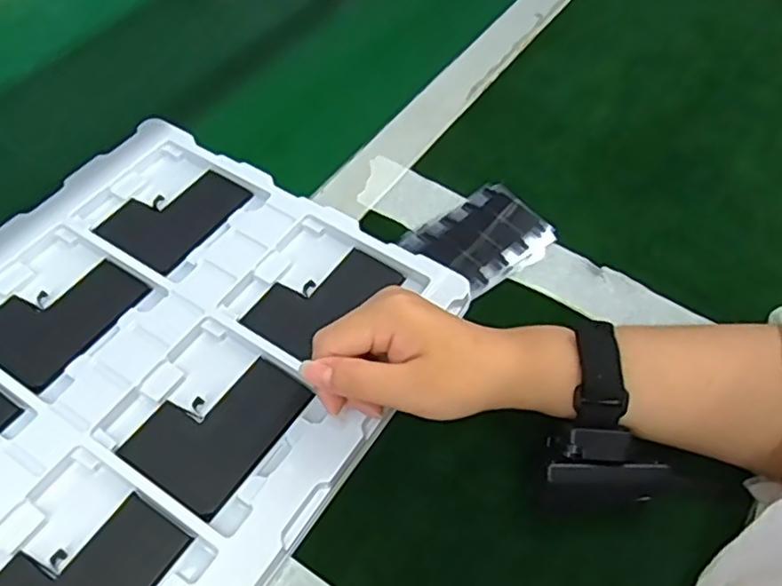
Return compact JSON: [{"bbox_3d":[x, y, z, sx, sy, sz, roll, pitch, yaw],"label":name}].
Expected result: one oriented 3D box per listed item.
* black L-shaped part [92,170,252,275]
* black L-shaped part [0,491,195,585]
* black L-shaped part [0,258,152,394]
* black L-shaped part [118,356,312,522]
[{"bbox_3d":[-0.148,-0.056,0.462,0.065,0.007,0.090,30,59,19],"label":"black L-shaped part"},{"bbox_3d":[-0.153,0.139,0.328,0.065,0.005,0.090,28,58,18],"label":"black L-shaped part"},{"bbox_3d":[-0.203,0.011,0.412,0.068,0.004,0.089,29,58,18],"label":"black L-shaped part"},{"bbox_3d":[-0.097,0.072,0.378,0.066,0.004,0.090,30,59,19],"label":"black L-shaped part"}]

